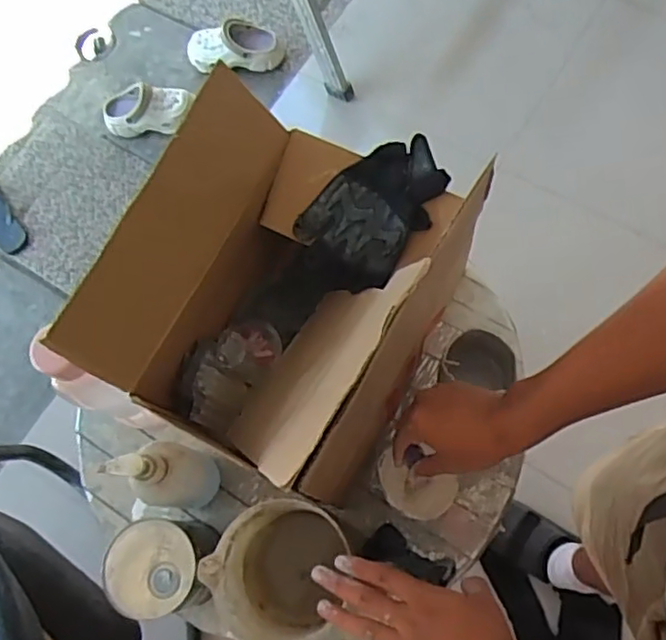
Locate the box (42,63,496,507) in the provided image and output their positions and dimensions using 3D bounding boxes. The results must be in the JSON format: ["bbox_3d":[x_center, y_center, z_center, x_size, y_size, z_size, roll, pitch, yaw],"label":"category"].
[{"bbox_3d":[-0.052,-0.032,0.736,0.287,0.301,0.371,28,74,12],"label":"box"}]

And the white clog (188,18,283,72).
[{"bbox_3d":[-0.263,-0.724,1.767,0.256,0.122,0.096,-11,70,-1],"label":"white clog"}]

